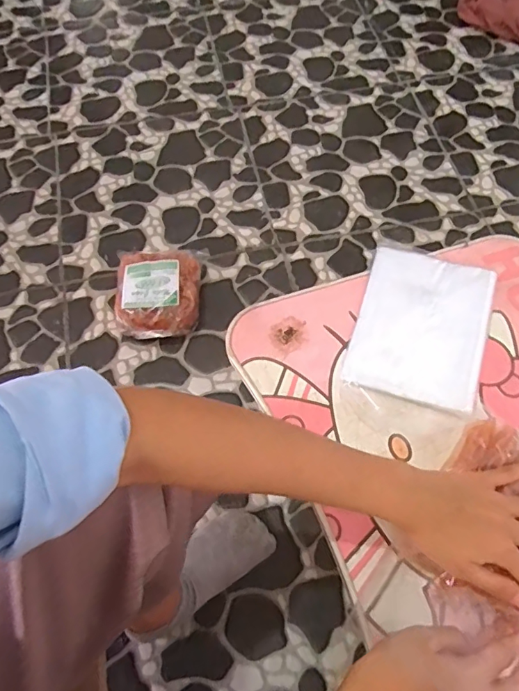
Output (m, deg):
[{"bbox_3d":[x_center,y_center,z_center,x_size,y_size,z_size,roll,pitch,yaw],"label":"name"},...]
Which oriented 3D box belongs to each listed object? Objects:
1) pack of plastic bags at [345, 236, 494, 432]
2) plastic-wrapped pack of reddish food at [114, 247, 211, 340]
[{"bbox_3d":[0.177,-0.017,0.511,0.136,0.022,0.212,16,65,8],"label":"pack of plastic bags"},{"bbox_3d":[-0.169,-0.090,0.815,0.150,0.072,0.165,-4,64,-2],"label":"plastic-wrapped pack of reddish food"}]

